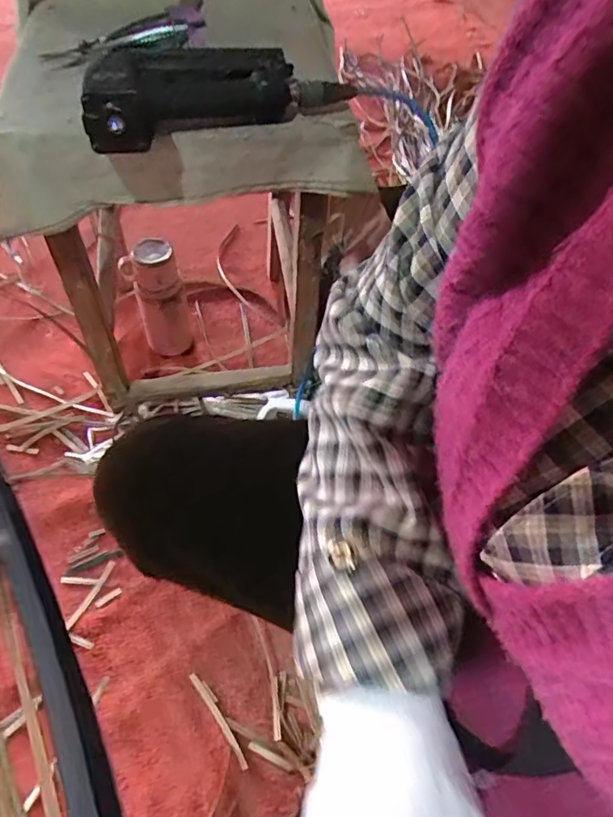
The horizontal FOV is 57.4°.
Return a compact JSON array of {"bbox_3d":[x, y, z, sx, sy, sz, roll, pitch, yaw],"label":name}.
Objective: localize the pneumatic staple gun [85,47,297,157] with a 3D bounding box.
[{"bbox_3d":[-0.122,-0.339,0.576,0.234,0.054,0.138,-21,59,-18],"label":"pneumatic staple gun"}]

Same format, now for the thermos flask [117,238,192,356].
[{"bbox_3d":[-0.259,-0.190,0.959,0.083,0.212,0.061,-20,58,-17],"label":"thermos flask"}]

